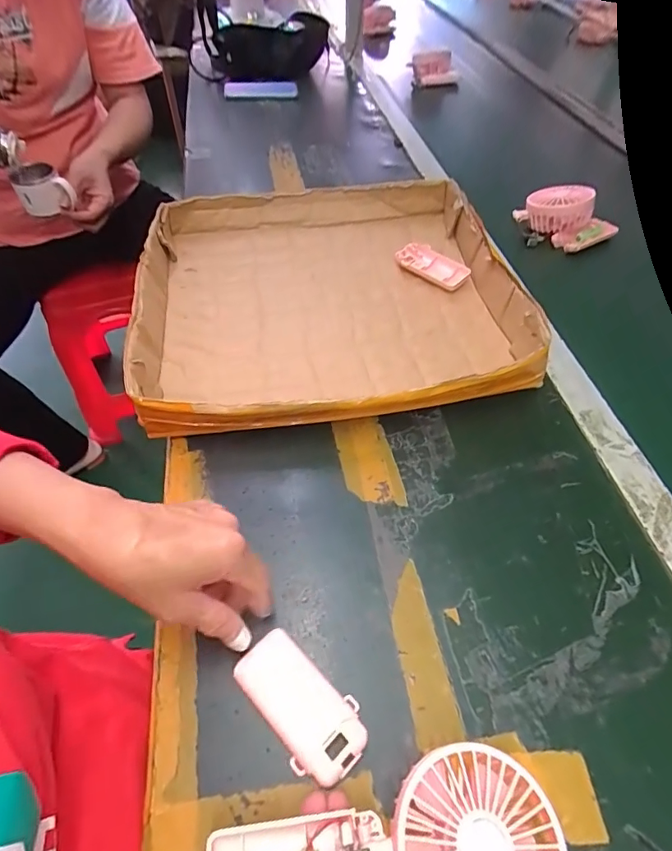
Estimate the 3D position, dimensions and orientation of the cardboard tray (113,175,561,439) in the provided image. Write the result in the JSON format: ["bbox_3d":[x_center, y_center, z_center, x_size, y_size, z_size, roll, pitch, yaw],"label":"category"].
[{"bbox_3d":[-0.012,-0.158,0.556,0.416,0.064,0.381,-7,53,-6],"label":"cardboard tray"}]

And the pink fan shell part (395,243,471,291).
[{"bbox_3d":[0.125,-0.207,0.606,0.092,0.021,0.043,33,59,23],"label":"pink fan shell part"}]

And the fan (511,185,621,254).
[{"bbox_3d":[0.321,-0.290,0.654,0.122,0.063,0.075,33,59,22],"label":"fan"}]

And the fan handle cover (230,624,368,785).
[{"bbox_3d":[-0.022,0.184,0.309,0.050,0.019,0.093,-33,59,-23],"label":"fan handle cover"}]

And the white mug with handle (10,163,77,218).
[{"bbox_3d":[-0.447,-0.361,0.711,0.073,0.066,0.073,-27,57,-20],"label":"white mug with handle"}]

